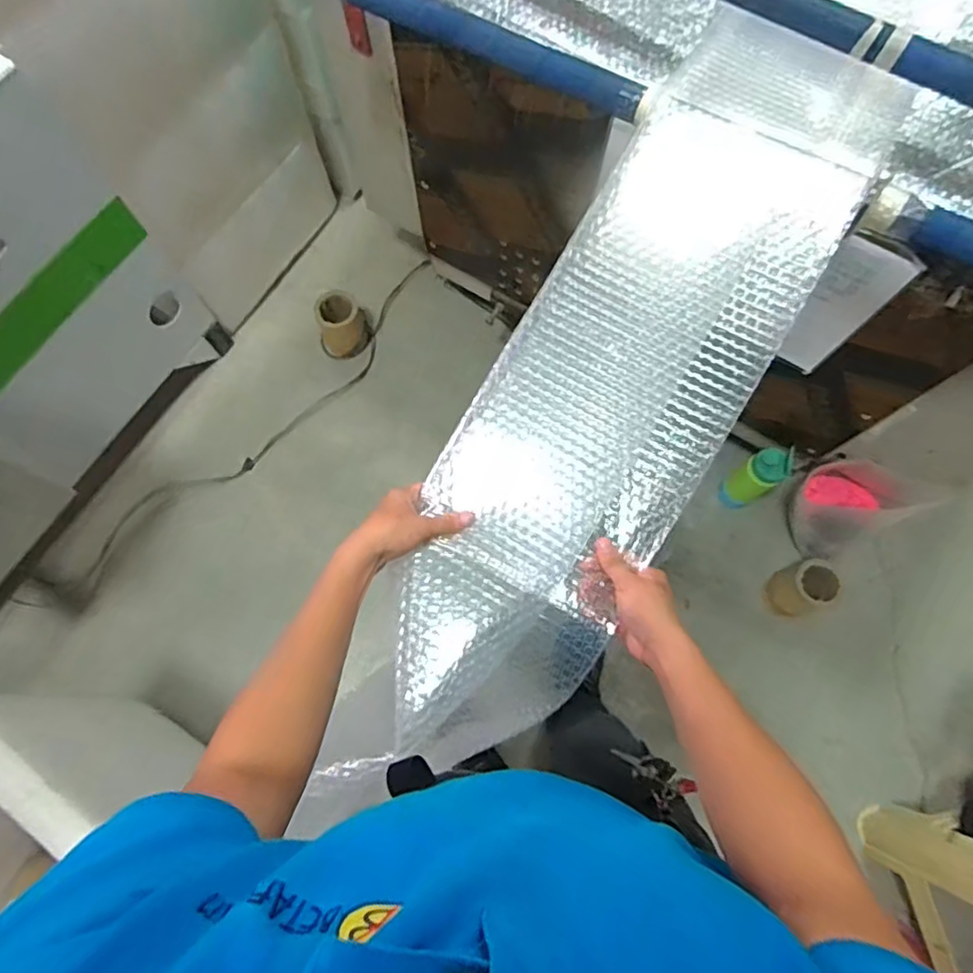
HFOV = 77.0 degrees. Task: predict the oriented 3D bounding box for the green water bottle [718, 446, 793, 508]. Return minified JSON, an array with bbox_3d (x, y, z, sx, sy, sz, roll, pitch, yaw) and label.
[{"bbox_3d":[0.556,-0.010,1.282,0.064,0.251,0.080,10,74,3],"label":"green water bottle"}]

